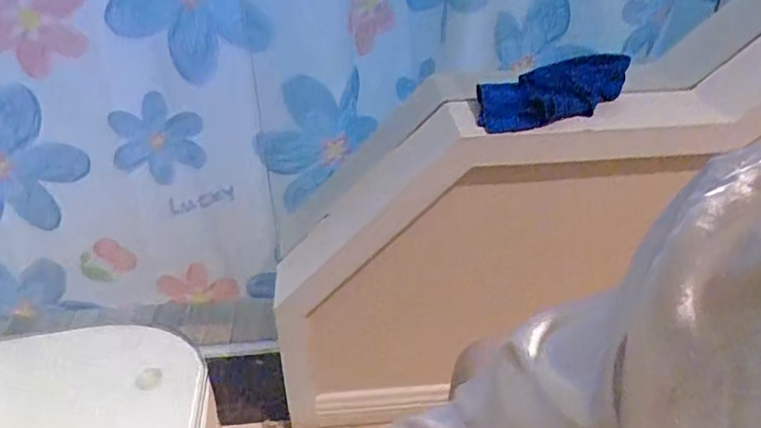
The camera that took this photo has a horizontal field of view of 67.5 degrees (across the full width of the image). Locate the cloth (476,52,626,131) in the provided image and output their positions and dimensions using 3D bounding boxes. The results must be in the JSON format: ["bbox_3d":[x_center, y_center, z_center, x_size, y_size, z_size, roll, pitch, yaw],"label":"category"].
[{"bbox_3d":[0.255,-0.166,0.800,0.263,0.109,0.035,-19,39,-25],"label":"cloth"}]

